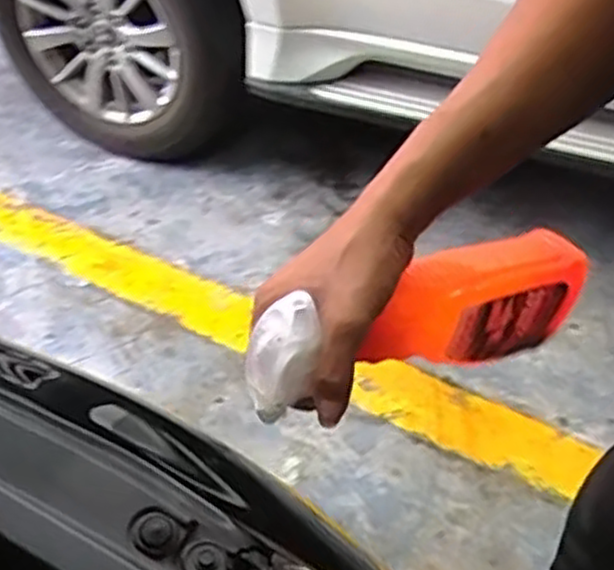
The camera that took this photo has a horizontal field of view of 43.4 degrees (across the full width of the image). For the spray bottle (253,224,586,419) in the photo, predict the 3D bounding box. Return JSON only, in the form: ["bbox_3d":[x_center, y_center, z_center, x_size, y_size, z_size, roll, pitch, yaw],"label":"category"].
[{"bbox_3d":[0.086,0.022,0.529,0.283,0.081,0.048,-13,42,-32],"label":"spray bottle"}]

